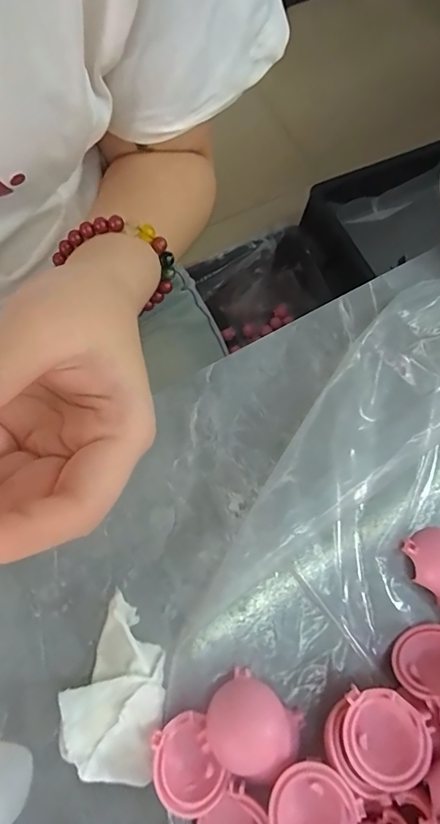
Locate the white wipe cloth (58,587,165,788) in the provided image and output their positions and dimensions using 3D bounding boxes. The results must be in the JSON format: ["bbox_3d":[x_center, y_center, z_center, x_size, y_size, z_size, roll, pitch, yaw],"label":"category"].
[{"bbox_3d":[-0.038,0.104,0.167,0.036,0.016,0.058,10,73,0],"label":"white wipe cloth"}]

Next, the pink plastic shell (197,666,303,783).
[{"bbox_3d":[0.011,0.119,0.166,0.033,0.013,0.030,39,76,8],"label":"pink plastic shell"}]

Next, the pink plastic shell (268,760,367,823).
[{"bbox_3d":[0.033,0.139,0.150,0.029,0.011,0.031,1,67,-1],"label":"pink plastic shell"}]

